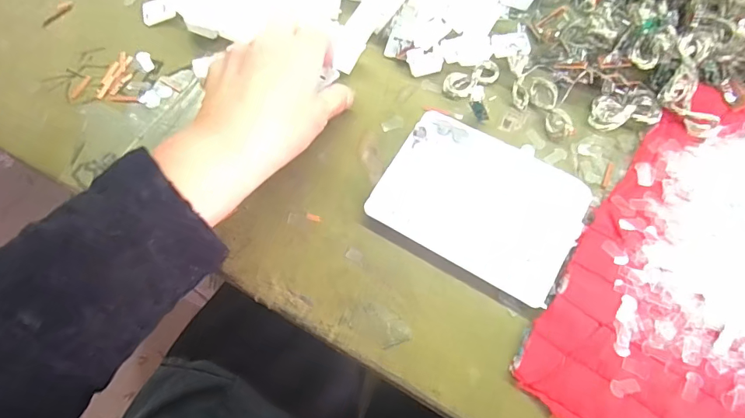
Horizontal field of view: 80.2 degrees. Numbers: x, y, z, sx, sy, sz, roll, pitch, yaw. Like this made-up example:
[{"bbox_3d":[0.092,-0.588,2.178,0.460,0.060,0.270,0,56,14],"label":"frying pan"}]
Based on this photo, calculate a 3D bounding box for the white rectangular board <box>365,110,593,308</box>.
[{"bbox_3d":[0.076,-0.008,0.307,0.131,0.011,0.099,30,72,10],"label":"white rectangular board"}]

